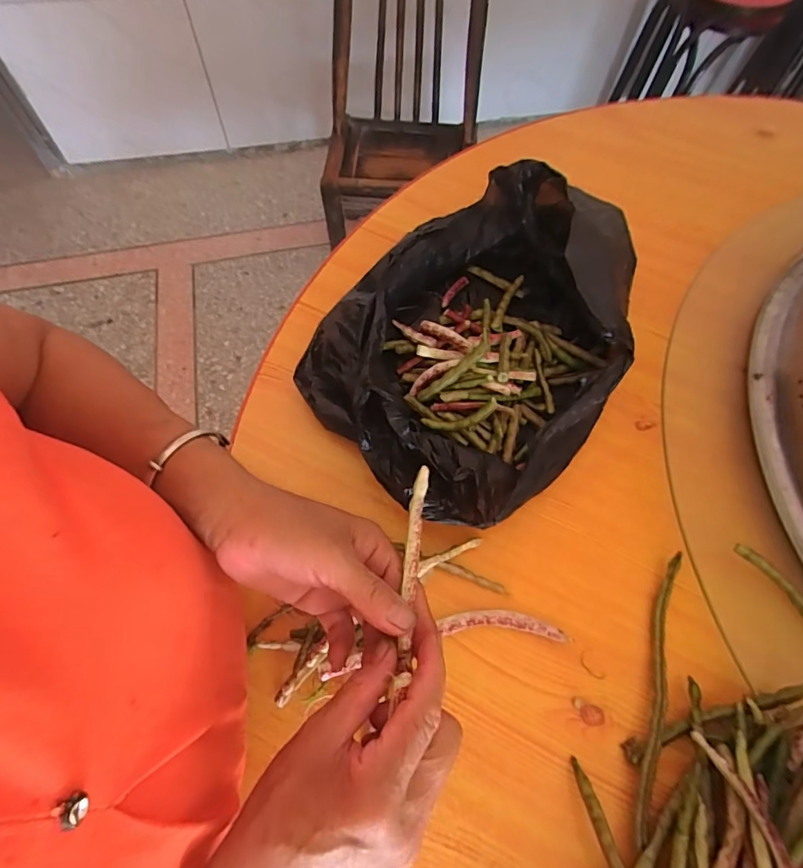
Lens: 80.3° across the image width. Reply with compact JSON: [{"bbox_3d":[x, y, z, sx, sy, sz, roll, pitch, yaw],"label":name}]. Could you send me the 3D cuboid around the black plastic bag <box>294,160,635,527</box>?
[{"bbox_3d":[0.073,-0.090,0.405,0.306,0.089,0.241,-39,72,-18],"label":"black plastic bag"}]

